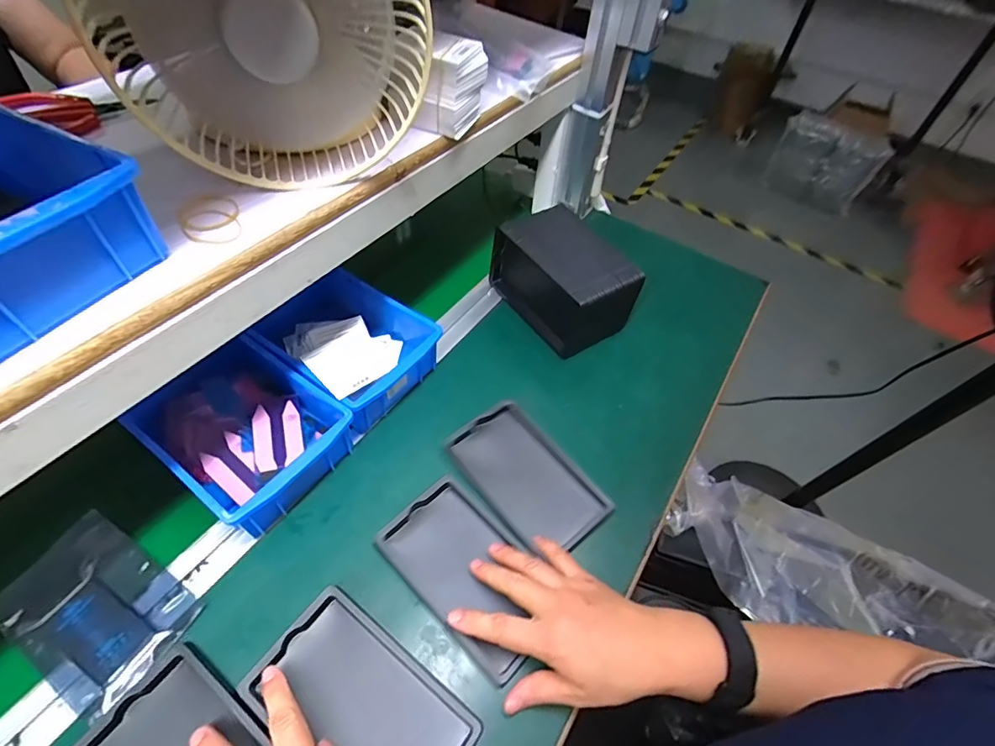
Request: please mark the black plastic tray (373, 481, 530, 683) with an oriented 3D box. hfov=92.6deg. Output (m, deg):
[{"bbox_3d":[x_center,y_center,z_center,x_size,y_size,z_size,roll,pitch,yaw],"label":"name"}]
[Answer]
[{"bbox_3d":[-0.023,0.171,0.417,0.156,0.018,0.089,39,58,24],"label":"black plastic tray"}]

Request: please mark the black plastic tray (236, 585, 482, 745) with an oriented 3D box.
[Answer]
[{"bbox_3d":[-0.098,0.246,0.352,0.158,0.019,0.087,33,56,16],"label":"black plastic tray"}]

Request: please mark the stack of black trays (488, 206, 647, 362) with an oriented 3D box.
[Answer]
[{"bbox_3d":[0.074,-0.119,0.610,0.106,0.114,0.173,-29,59,-25],"label":"stack of black trays"}]

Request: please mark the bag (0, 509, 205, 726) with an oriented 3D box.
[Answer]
[{"bbox_3d":[-0.324,0.193,0.387,0.148,0.021,0.094,28,55,17],"label":"bag"}]

